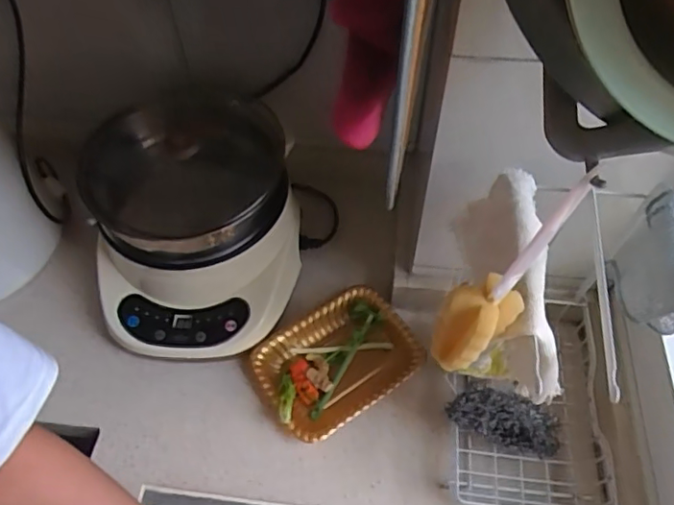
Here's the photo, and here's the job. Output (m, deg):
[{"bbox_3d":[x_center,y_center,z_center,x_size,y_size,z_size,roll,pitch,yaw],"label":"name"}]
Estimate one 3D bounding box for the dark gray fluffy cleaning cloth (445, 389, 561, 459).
[{"bbox_3d":[0.180,0.174,0.577,0.129,0.030,0.049,20,56,-8],"label":"dark gray fluffy cleaning cloth"}]

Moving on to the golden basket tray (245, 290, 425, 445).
[{"bbox_3d":[0.000,0.134,0.680,0.193,0.028,0.143,-31,60,-19],"label":"golden basket tray"}]

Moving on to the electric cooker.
[{"bbox_3d":[-0.183,-0.035,0.700,0.250,0.185,0.298,3,55,3],"label":"electric cooker"}]

